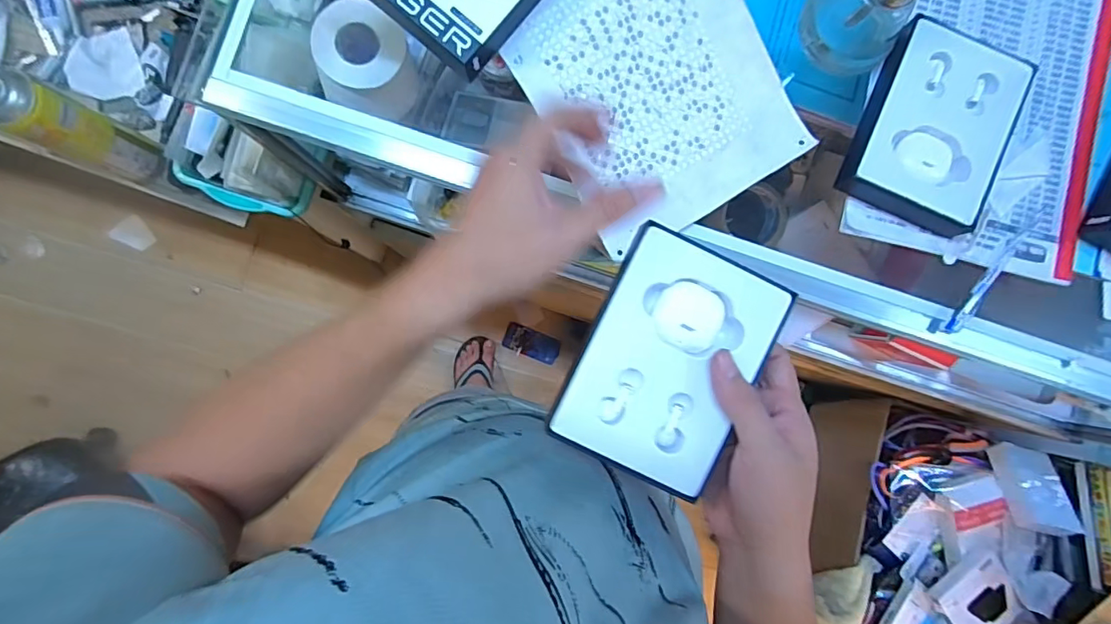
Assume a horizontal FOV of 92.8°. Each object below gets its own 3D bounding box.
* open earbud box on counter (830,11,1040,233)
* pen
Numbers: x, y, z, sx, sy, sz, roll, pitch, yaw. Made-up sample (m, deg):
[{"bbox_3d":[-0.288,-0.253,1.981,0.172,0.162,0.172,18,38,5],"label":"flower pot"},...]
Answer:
[{"bbox_3d":[0.323,-0.160,0.450,0.123,0.025,0.166,20,86,-2],"label":"open earbud box on counter"},{"bbox_3d":[0.389,-0.040,0.465,0.014,0.011,0.143,40,86,-1],"label":"pen"}]

